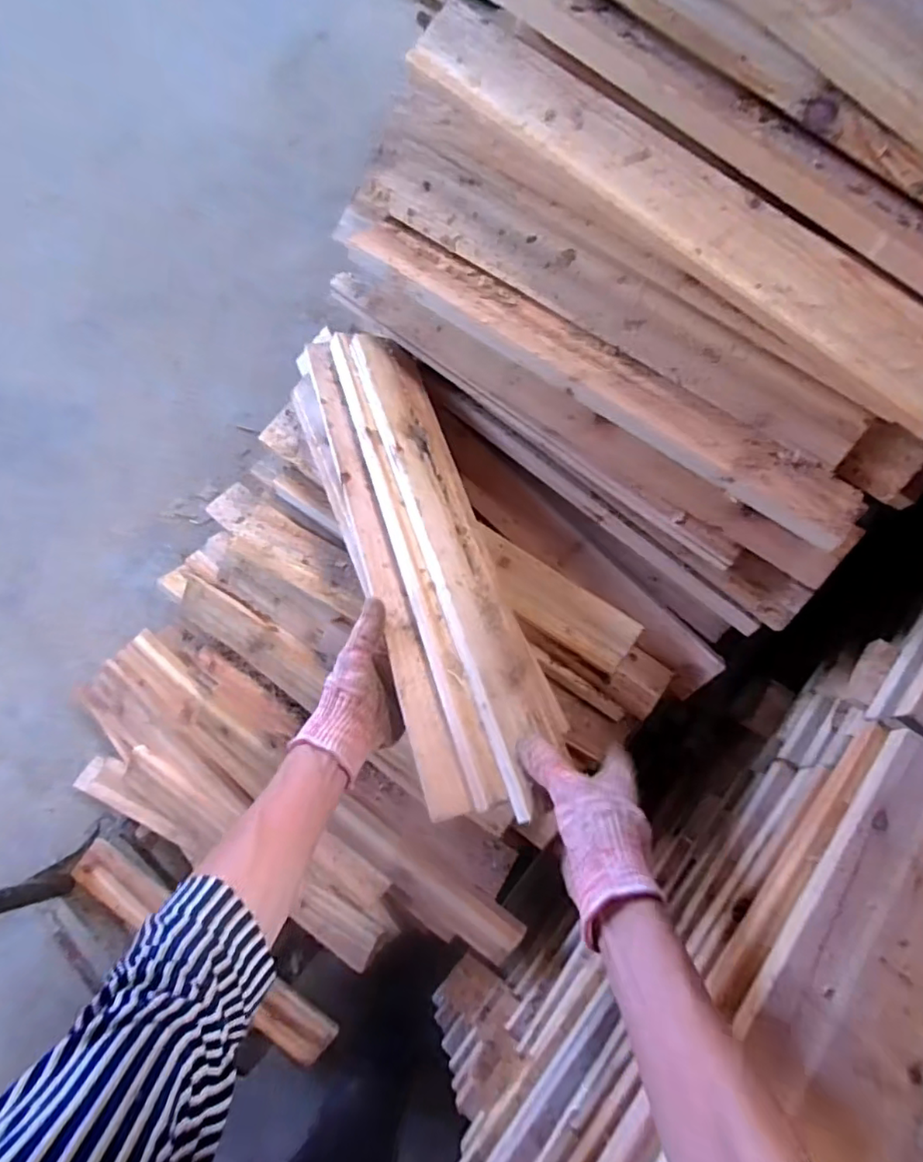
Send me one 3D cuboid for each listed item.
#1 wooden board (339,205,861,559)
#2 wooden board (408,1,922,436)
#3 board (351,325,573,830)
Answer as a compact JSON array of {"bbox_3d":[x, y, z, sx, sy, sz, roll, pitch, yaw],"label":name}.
[{"bbox_3d":[0.104,-0.190,0.520,0.504,0.019,0.074,34,74,10],"label":"wooden board"},{"bbox_3d":[0.159,-0.291,0.459,0.512,0.020,0.071,43,93,12],"label":"wooden board"},{"bbox_3d":[-0.007,-0.039,0.551,0.066,0.018,0.462,-9,68,-30],"label":"board"}]

